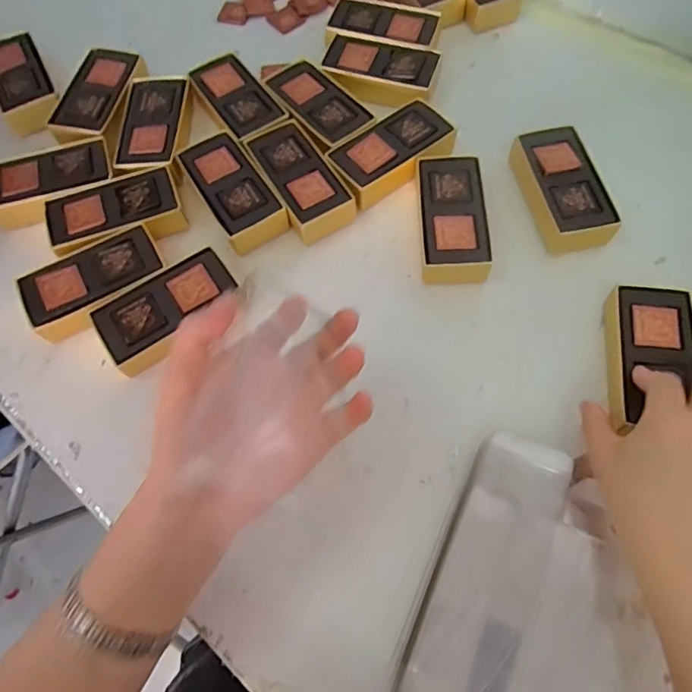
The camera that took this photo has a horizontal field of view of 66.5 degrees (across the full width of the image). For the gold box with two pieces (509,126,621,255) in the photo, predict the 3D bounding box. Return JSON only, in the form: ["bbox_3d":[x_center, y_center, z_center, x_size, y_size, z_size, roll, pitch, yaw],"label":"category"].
[{"bbox_3d":[0.191,-0.140,0.468,0.058,0.027,0.115,-11,67,-2],"label":"gold box with two pieces"}]

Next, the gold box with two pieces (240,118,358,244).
[{"bbox_3d":[-0.043,-0.152,0.484,0.058,0.026,0.118,-32,69,-11],"label":"gold box with two pieces"}]

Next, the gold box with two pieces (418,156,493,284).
[{"bbox_3d":[0.093,-0.113,0.463,0.055,0.030,0.113,0,67,3],"label":"gold box with two pieces"}]

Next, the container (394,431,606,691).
[{"bbox_3d":[0.103,0.167,0.337,0.095,0.035,0.203,21,69,11],"label":"container"}]

